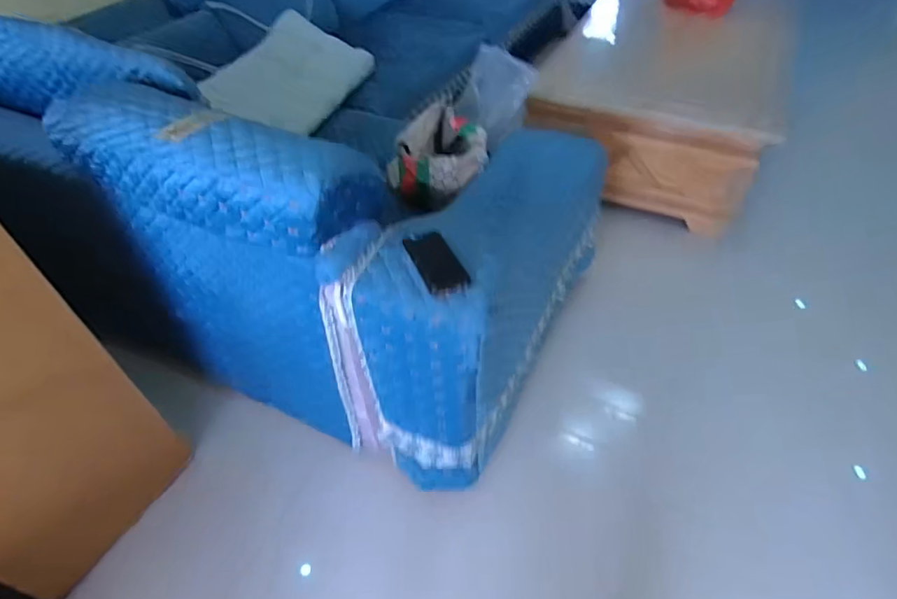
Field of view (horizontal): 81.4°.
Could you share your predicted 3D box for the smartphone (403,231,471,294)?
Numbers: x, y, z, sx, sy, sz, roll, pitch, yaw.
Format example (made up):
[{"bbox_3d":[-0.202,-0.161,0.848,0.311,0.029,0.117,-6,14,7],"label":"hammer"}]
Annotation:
[{"bbox_3d":[-0.025,-0.073,0.966,0.078,0.012,0.157,-17,48,-14],"label":"smartphone"}]

